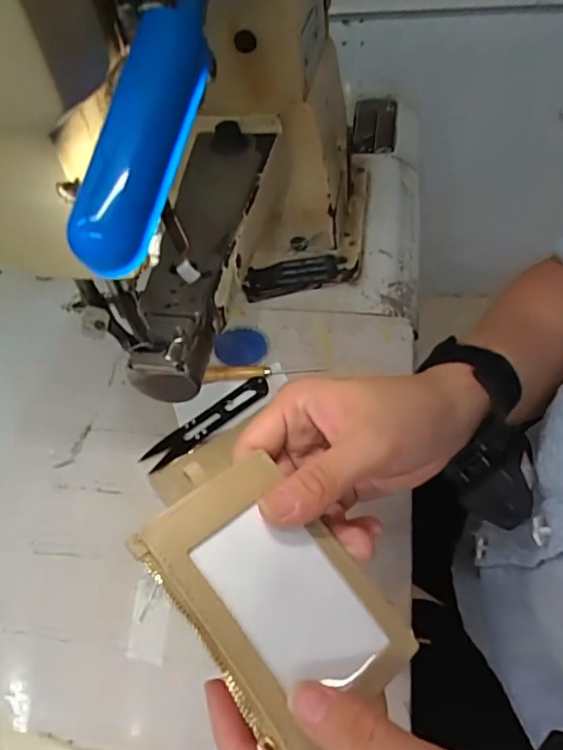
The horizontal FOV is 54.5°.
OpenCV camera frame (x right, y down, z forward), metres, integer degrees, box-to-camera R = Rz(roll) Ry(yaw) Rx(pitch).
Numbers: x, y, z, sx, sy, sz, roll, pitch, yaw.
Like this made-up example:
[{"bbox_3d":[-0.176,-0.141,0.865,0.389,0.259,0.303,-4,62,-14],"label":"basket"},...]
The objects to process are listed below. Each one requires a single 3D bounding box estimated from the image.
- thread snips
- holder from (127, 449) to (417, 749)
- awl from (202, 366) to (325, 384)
[{"bbox_3d":[-0.058,0.038,0.446,0.118,0.006,0.026,-36,57,-20],"label":"thread snips"},{"bbox_3d":[-0.002,0.090,0.226,0.073,0.005,0.107,-32,78,-34],"label":"holder"},{"bbox_3d":[-0.016,-0.005,0.474,0.112,0.011,0.014,-6,52,1],"label":"awl"}]

